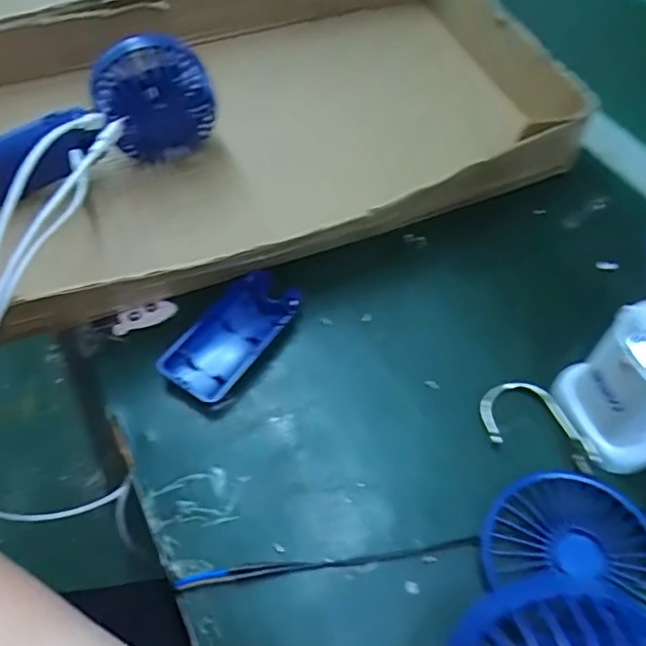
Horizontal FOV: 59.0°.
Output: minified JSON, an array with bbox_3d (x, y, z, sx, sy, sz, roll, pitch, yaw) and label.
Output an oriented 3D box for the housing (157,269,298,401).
[{"bbox_3d":[-0.057,0.008,0.361,0.047,0.019,0.094,26,62,19],"label":"housing"}]

